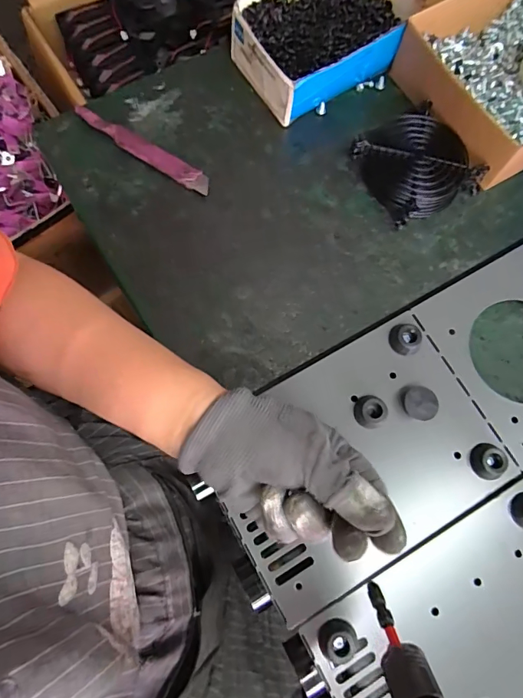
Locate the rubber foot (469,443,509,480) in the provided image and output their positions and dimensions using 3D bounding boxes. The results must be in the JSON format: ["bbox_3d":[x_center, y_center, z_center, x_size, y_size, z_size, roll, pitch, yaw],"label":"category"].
[{"bbox_3d":[0.169,0.084,0.320,0.023,0.014,0.022,0,75,-1],"label":"rubber foot"}]

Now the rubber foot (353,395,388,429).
[{"bbox_3d":[0.082,0.047,0.328,0.022,0.014,0.023,0,75,-1],"label":"rubber foot"}]

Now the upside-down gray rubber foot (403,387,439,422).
[{"bbox_3d":[0.120,0.042,0.329,0.023,0.016,0.025,0,75,-1],"label":"upside-down gray rubber foot"}]

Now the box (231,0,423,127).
[{"bbox_3d":[0.061,-0.309,0.418,0.170,0.049,0.118,-34,78,-9],"label":"box"}]

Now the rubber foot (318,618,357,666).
[{"bbox_3d":[0.052,0.195,0.288,0.024,0.011,0.024,0,75,-1],"label":"rubber foot"}]

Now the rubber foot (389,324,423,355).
[{"bbox_3d":[0.113,-0.008,0.342,0.023,0.014,0.022,0,75,-1],"label":"rubber foot"}]

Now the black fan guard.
[{"bbox_3d":[0.140,-0.171,0.393,0.090,0.026,0.095,-25,77,-7],"label":"black fan guard"}]

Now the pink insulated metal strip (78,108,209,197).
[{"bbox_3d":[-0.109,-0.181,0.391,0.142,0.006,0.019,32,85,6],"label":"pink insulated metal strip"}]

